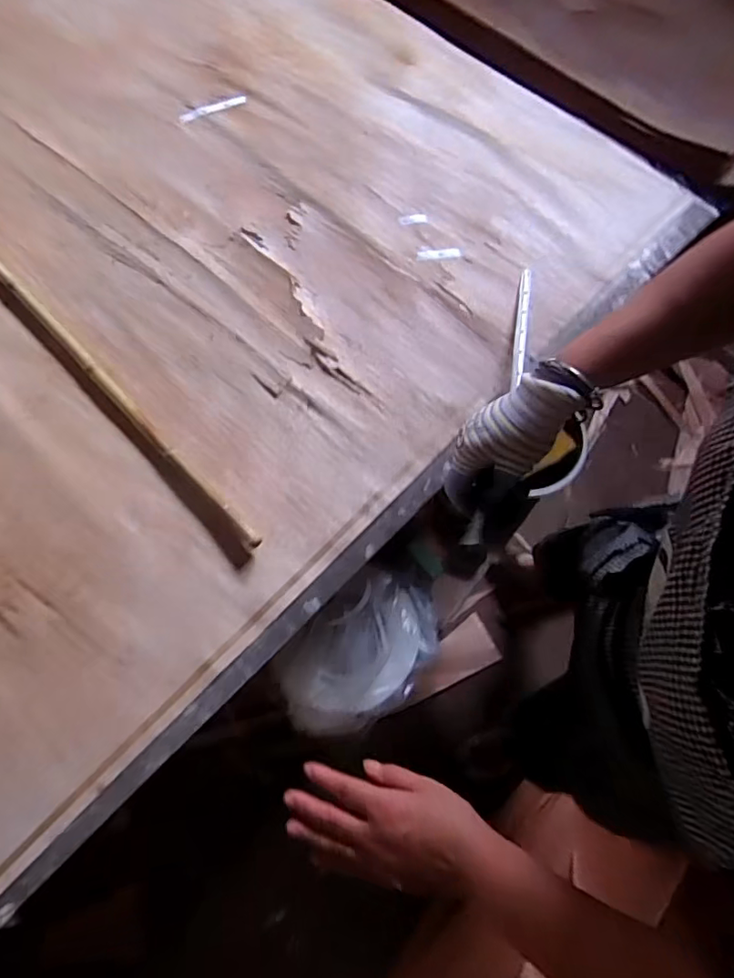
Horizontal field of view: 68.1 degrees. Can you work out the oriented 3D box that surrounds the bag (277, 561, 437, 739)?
[{"bbox_3d":[-0.007,0.206,0.681,0.148,0.047,0.224,41,74,12],"label":"bag"}]

